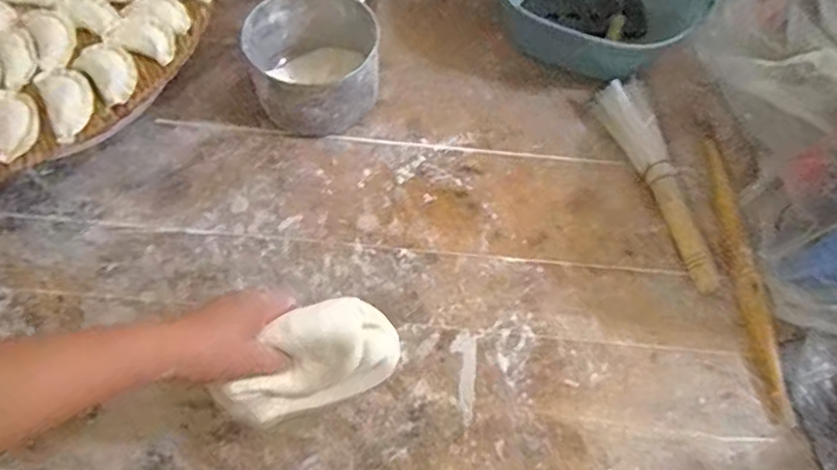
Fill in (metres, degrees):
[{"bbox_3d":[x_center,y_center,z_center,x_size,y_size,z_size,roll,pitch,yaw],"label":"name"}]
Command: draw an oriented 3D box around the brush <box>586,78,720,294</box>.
[{"bbox_3d":[0.262,-0.059,0.659,0.053,0.038,0.251,-14,65,-9],"label":"brush"}]

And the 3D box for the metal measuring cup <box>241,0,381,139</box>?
[{"bbox_3d":[-0.113,-0.191,0.686,0.140,0.085,0.144,1,64,-2],"label":"metal measuring cup"}]

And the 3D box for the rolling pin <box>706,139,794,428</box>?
[{"bbox_3d":[0.333,0.033,0.627,0.025,0.029,0.306,0,64,-2],"label":"rolling pin"}]

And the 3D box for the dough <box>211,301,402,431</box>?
[{"bbox_3d":[-0.091,0.109,0.527,0.152,0.078,0.070,-26,67,-14],"label":"dough"}]

